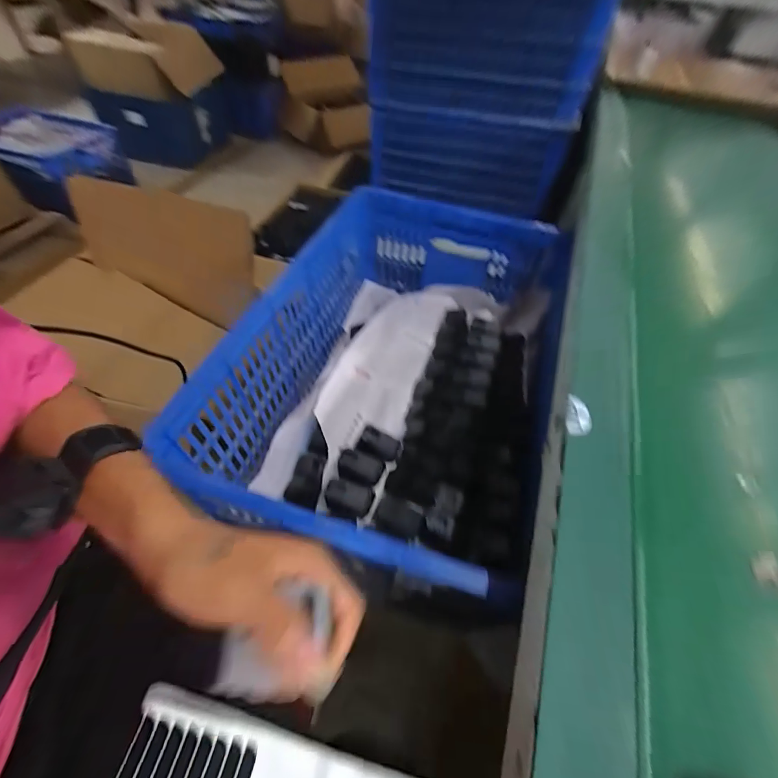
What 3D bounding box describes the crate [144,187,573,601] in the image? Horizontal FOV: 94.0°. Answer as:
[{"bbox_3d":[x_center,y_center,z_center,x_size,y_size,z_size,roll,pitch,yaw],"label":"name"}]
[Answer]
[{"bbox_3d":[0.042,-0.055,0.631,0.450,0.222,0.652,20,54,11],"label":"crate"}]

